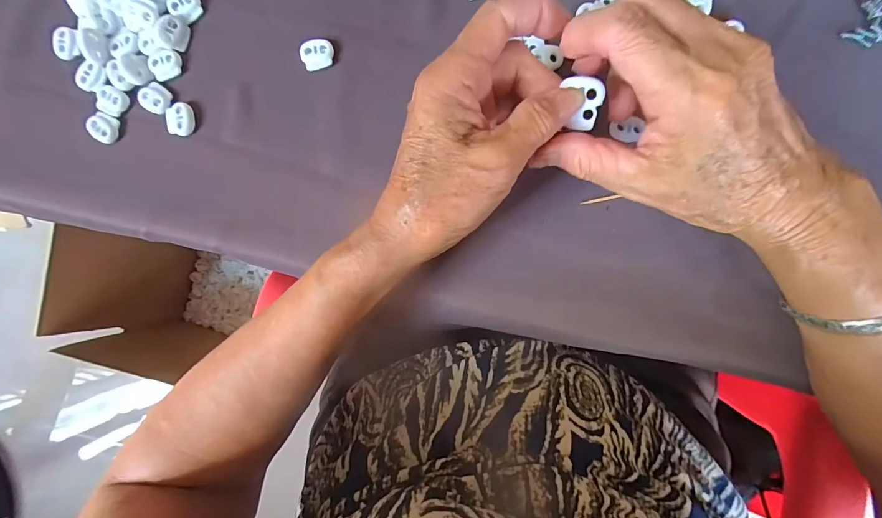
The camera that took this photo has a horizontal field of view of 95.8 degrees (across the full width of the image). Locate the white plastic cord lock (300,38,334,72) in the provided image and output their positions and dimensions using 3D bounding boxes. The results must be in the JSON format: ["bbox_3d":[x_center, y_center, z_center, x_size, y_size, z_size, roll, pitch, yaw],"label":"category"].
[{"bbox_3d":[-0.083,-0.137,0.267,0.022,0.004,0.021,0,91,5],"label":"white plastic cord lock"}]

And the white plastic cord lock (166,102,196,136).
[{"bbox_3d":[-0.181,-0.097,0.276,0.018,0.004,0.023,-10,90,5],"label":"white plastic cord lock"}]

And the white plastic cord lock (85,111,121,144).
[{"bbox_3d":[-0.239,-0.093,0.280,0.019,0.005,0.020,23,93,4],"label":"white plastic cord lock"}]

